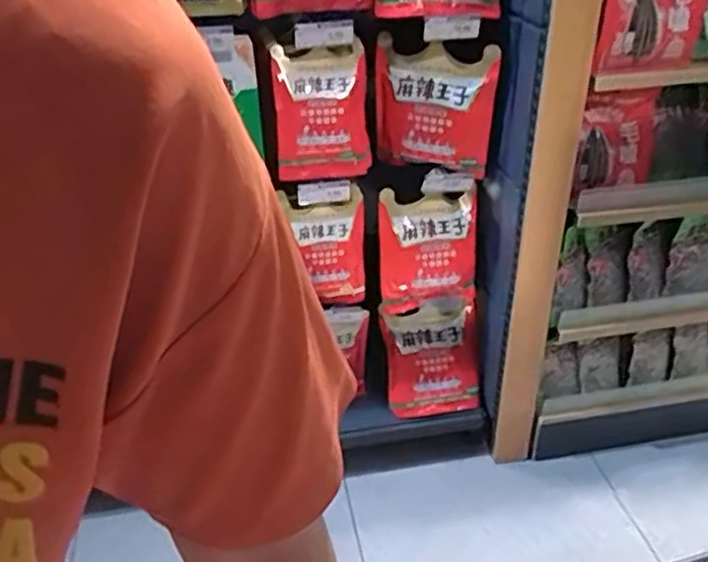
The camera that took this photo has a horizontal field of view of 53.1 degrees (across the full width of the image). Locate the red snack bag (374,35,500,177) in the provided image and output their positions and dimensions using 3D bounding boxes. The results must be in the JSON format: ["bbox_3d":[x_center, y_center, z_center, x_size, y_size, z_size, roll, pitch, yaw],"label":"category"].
[{"bbox_3d":[0.157,-0.334,1.376,0.235,0.248,0.053,13,34,22],"label":"red snack bag"}]

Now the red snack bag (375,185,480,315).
[{"bbox_3d":[0.160,-0.061,1.540,0.215,0.268,0.047,2,31,5],"label":"red snack bag"}]

